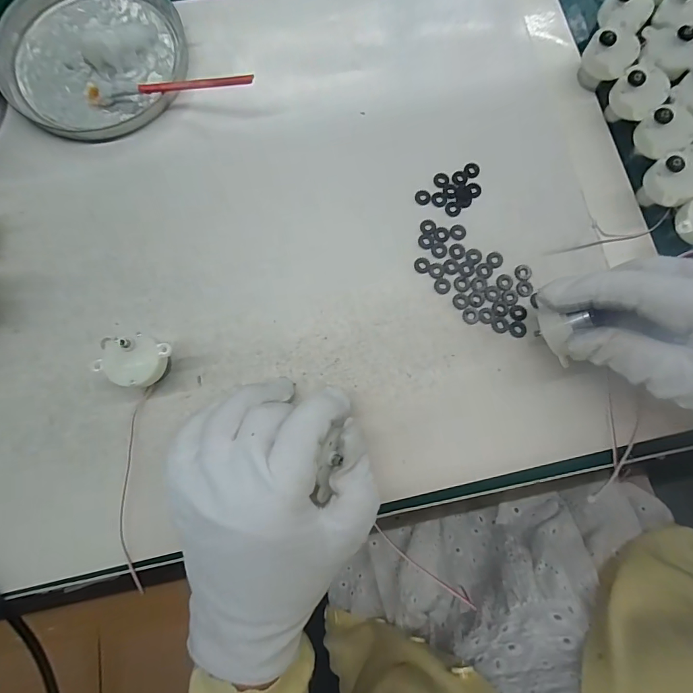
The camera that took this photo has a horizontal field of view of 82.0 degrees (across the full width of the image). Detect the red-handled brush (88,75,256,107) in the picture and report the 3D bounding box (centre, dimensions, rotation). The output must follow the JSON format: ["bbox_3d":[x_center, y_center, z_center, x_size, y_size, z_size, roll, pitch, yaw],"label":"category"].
[{"bbox_3d":[-0.120,-0.173,0.266,0.124,0.013,0.009,3,79,15],"label":"red-handled brush"}]

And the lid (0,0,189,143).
[{"bbox_3d":[-0.180,-0.210,0.283,0.125,0.014,0.126,0,79,0],"label":"lid"}]

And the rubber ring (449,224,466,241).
[{"bbox_3d":[0.075,-0.077,0.266,0.011,0.004,0.012,0,79,0],"label":"rubber ring"}]

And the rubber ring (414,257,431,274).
[{"bbox_3d":[0.050,-0.054,0.262,0.010,0.004,0.011,0,79,0],"label":"rubber ring"}]

